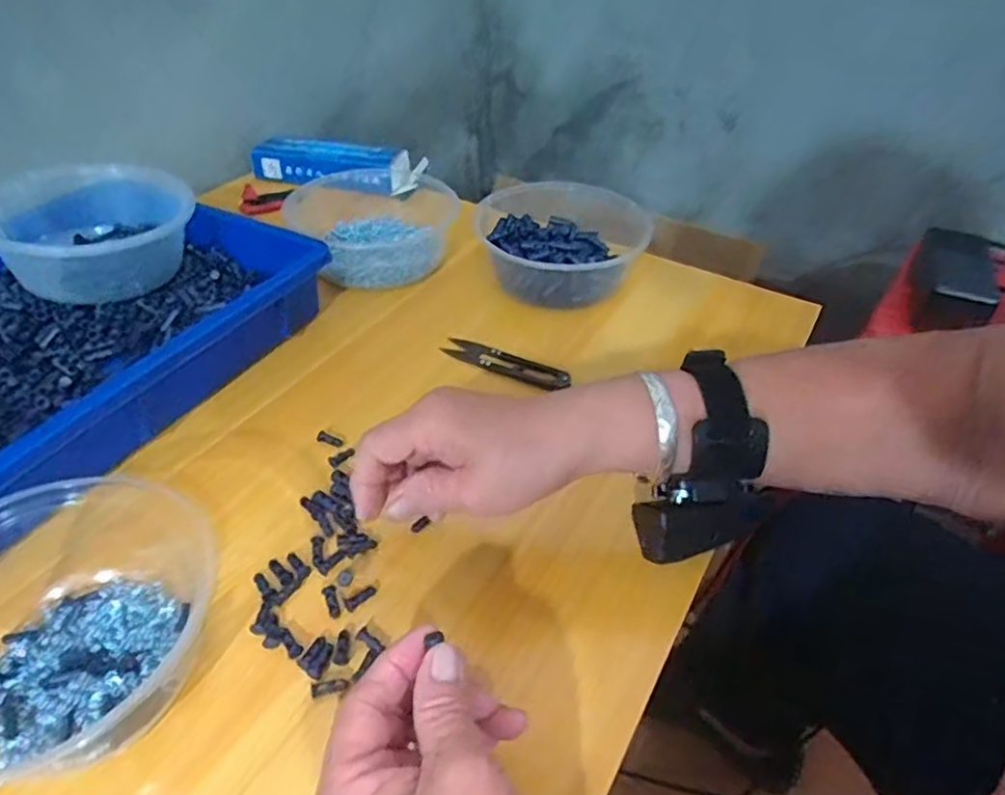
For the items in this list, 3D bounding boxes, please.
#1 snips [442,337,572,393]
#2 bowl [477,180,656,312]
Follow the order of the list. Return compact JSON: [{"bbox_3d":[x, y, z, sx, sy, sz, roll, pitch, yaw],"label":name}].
[{"bbox_3d":[0.002,-0.026,0.478,0.100,0.013,0.021,23,45,21],"label":"snips"},{"bbox_3d":[0.040,-0.115,0.546,0.120,0.055,0.119,2,42,-2],"label":"bowl"}]

